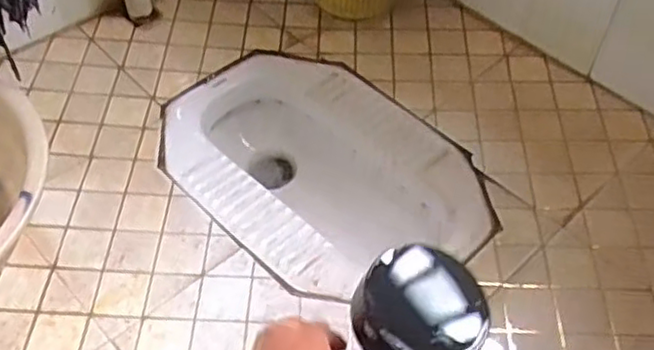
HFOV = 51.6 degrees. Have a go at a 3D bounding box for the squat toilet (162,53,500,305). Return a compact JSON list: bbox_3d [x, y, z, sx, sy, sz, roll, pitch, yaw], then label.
[{"bbox_3d":[-0.012,0.018,1.153,0.397,0.127,0.558,-35,58,-27],"label":"squat toilet"}]

